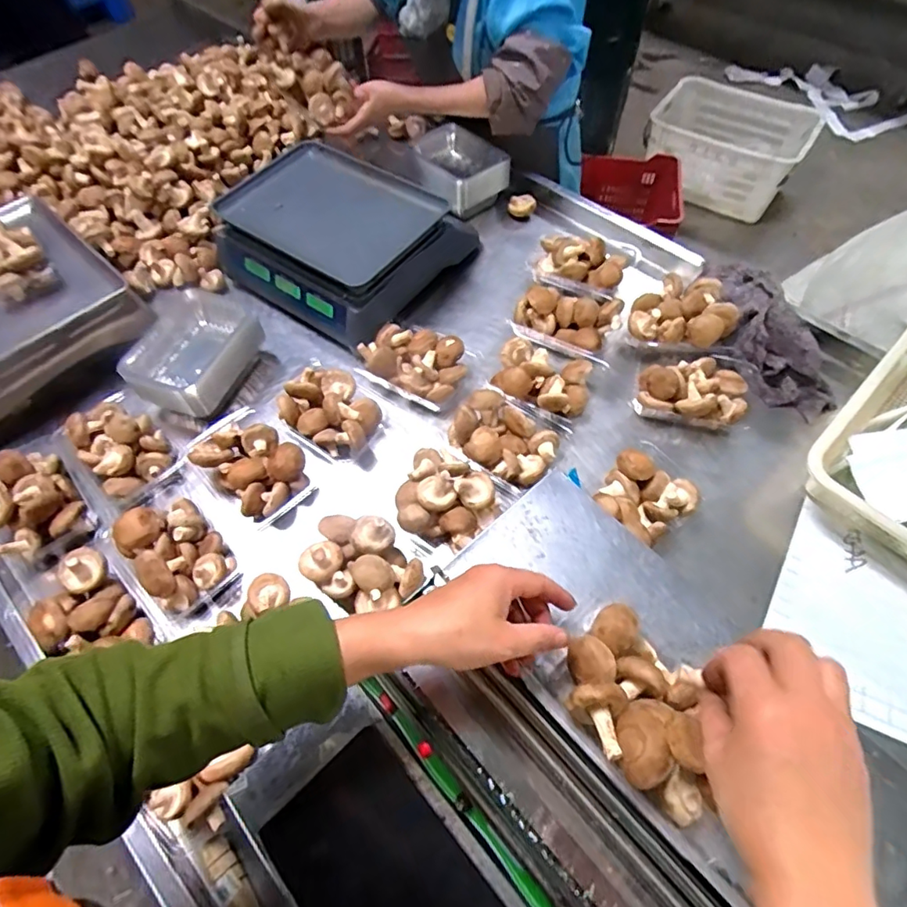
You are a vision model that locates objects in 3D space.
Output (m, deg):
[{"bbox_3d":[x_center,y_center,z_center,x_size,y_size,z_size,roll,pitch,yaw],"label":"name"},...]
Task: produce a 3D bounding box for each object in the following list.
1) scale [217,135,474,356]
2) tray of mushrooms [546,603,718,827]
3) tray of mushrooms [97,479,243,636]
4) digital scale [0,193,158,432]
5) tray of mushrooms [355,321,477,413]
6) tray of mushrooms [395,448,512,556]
[{"bbox_3d":[-0.176,-0.380,0.921,0.337,0.132,0.330,35,66,20],"label":"scale"},{"bbox_3d":[0.153,0.198,0.415,0.099,0.079,0.151,-34,64,-17],"label":"tray of mushrooms"},{"bbox_3d":[-0.358,0.119,0.672,0.193,0.063,0.119,40,68,22],"label":"tray of mushrooms"},{"bbox_3d":[-0.709,-0.223,0.839,0.367,0.108,0.331,39,68,22],"label":"digital scale"},{"bbox_3d":[-0.057,-0.141,0.821,0.164,0.052,0.114,29,64,18],"label":"tray of mushrooms"},{"bbox_3d":[-0.017,0.060,0.702,0.122,0.065,0.138,-41,66,-20],"label":"tray of mushrooms"}]

